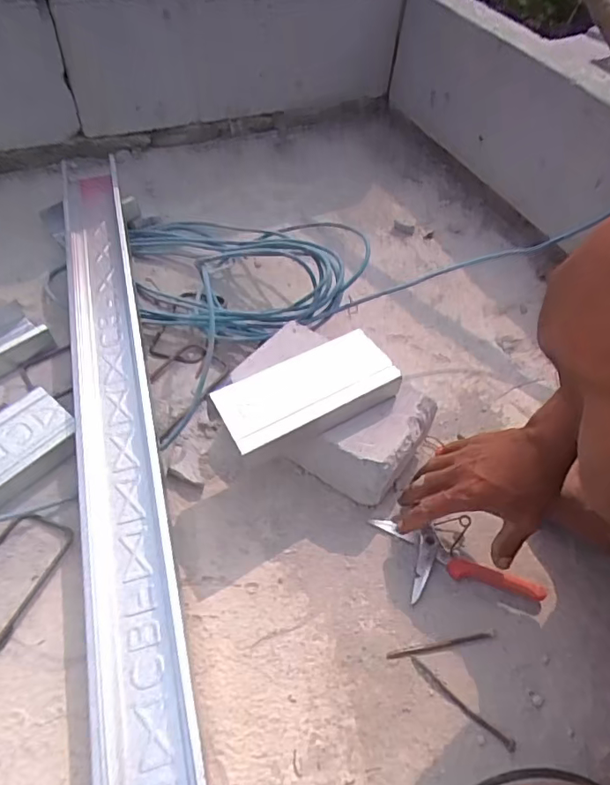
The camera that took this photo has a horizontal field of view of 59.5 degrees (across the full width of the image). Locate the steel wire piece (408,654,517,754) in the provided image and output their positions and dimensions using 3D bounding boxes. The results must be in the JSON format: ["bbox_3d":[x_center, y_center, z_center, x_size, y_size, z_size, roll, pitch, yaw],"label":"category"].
[{"bbox_3d":[0.132,0.263,0.451,0.100,0.004,0.009,34,57,21],"label":"steel wire piece"}]

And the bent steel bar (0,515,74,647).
[{"bbox_3d":[-0.273,0.169,0.492,0.066,0.007,0.120,19,52,10],"label":"bent steel bar"}]

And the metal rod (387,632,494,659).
[{"bbox_3d":[0.121,0.226,0.476,0.097,0.004,0.006,-7,52,-10],"label":"metal rod"}]

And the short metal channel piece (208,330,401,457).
[{"bbox_3d":[0.003,-0.002,0.518,0.175,0.029,0.075,-25,58,-22],"label":"short metal channel piece"}]

